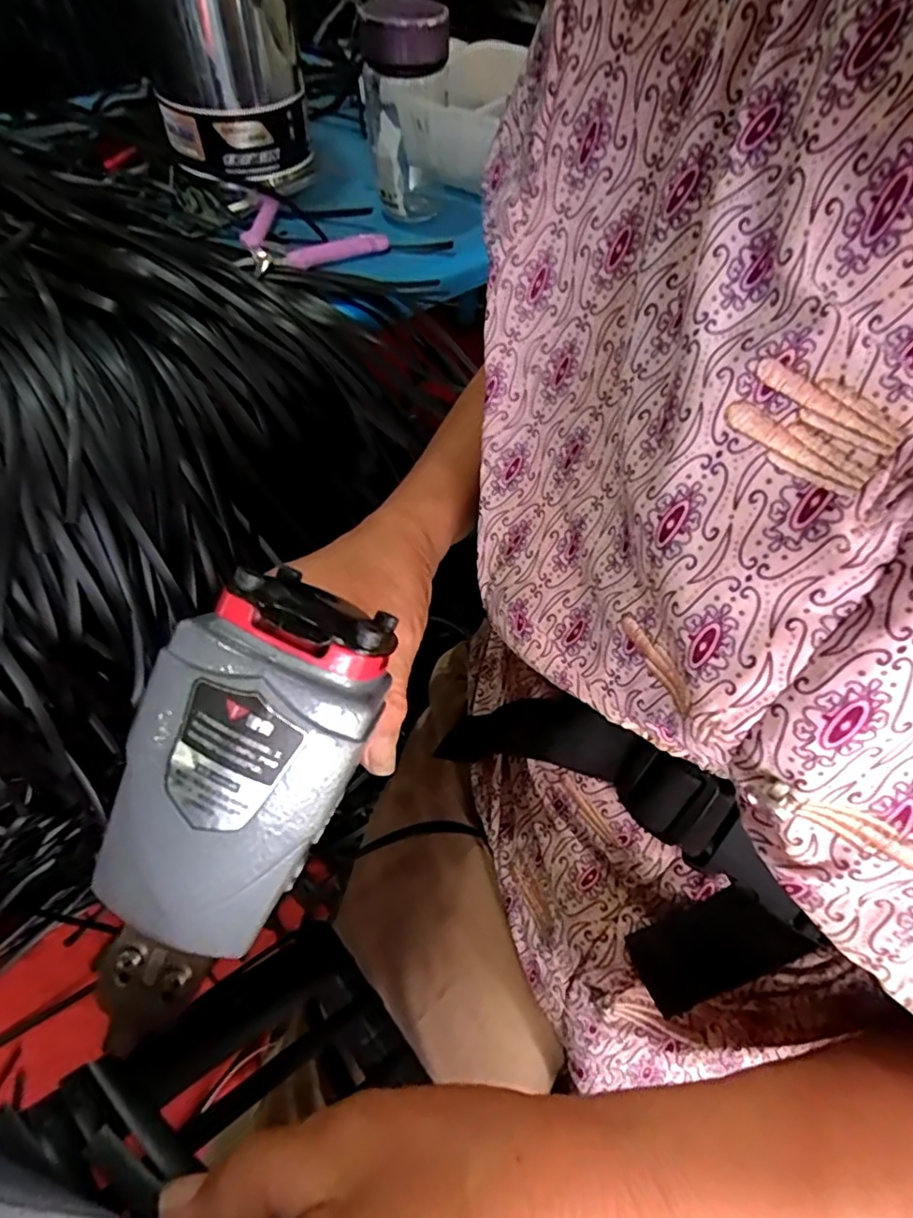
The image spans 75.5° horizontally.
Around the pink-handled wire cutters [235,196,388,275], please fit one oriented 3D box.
[{"bbox_3d":[-0.157,-0.385,0.591,0.140,0.012,0.133,-19,61,-15],"label":"pink-handled wire cutters"}]

